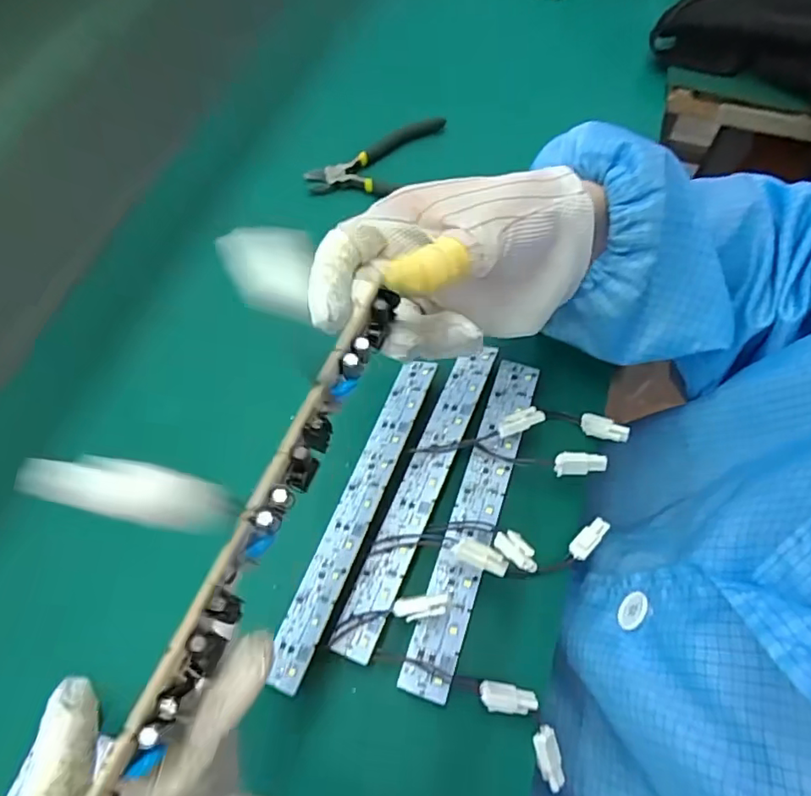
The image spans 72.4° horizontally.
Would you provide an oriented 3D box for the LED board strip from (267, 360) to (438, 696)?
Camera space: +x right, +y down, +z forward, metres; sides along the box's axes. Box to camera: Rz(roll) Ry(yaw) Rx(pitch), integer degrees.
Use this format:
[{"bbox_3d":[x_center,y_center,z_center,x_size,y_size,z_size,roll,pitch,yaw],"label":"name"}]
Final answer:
[{"bbox_3d":[-0.027,0.057,0.302,0.024,0.005,0.187,19,65,12],"label":"LED board strip"}]

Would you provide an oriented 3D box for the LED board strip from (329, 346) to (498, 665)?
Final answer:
[{"bbox_3d":[0.008,0.048,0.309,0.026,0.004,0.186,11,61,31],"label":"LED board strip"}]

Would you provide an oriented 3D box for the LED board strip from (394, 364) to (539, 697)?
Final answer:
[{"bbox_3d":[0.039,0.060,0.303,0.024,0.006,0.189,17,64,10],"label":"LED board strip"}]

